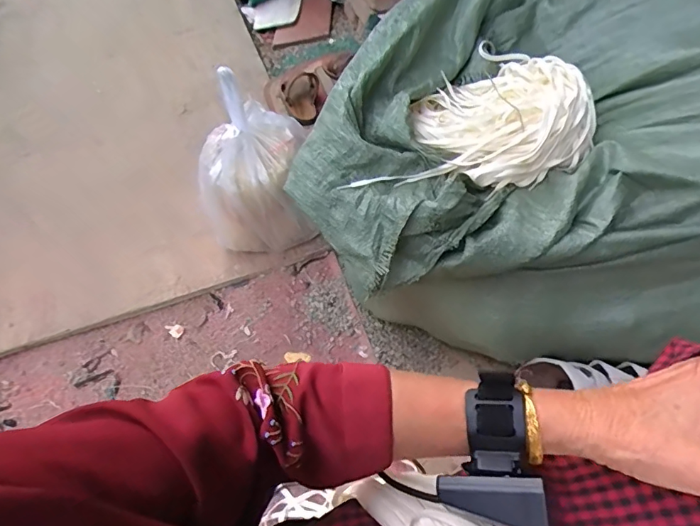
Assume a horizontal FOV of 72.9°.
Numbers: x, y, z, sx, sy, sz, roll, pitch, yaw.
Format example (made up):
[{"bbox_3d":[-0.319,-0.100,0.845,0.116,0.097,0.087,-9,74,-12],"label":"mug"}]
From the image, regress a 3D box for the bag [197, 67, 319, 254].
[{"bbox_3d":[-0.187,-0.179,0.926,0.212,0.343,0.185,-2,52,0],"label":"bag"}]

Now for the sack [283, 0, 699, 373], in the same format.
[{"bbox_3d":[0.285,-0.154,0.778,0.714,0.413,0.541,-2,52,0],"label":"sack"}]

